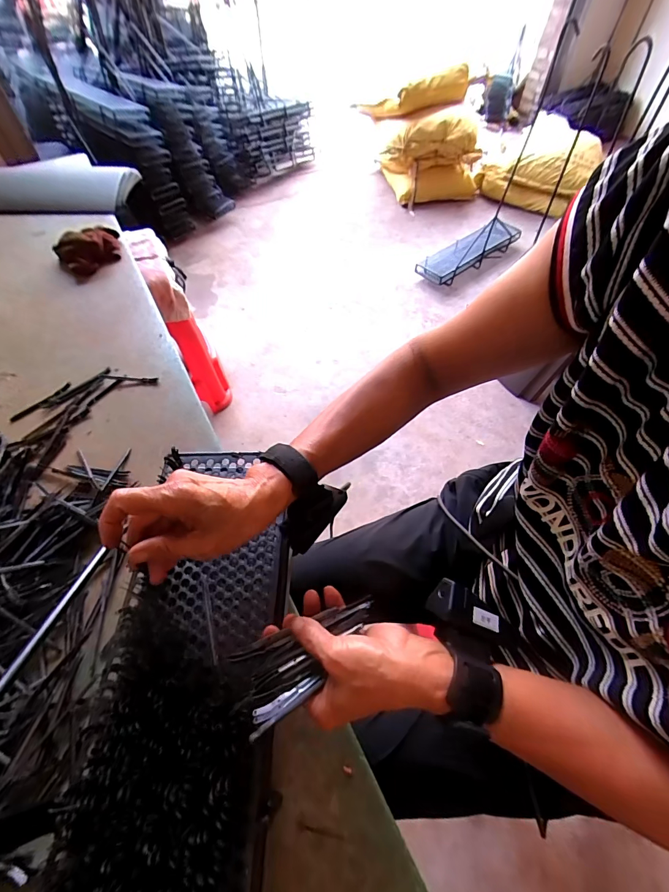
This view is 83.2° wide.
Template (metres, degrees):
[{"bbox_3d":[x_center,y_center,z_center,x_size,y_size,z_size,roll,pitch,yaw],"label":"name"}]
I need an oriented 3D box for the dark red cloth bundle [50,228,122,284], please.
[{"bbox_3d":[-0.490,-0.395,0.755,0.127,0.055,0.098,-33,63,-18],"label":"dark red cloth bundle"}]

